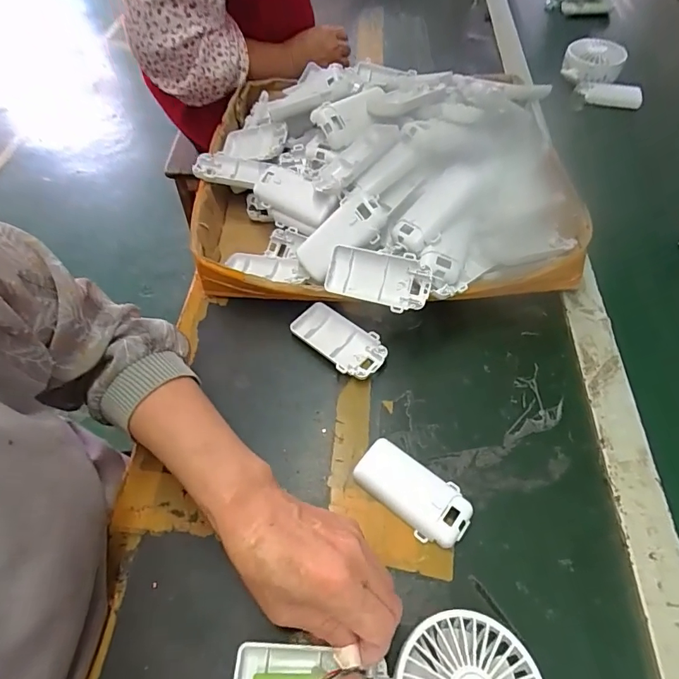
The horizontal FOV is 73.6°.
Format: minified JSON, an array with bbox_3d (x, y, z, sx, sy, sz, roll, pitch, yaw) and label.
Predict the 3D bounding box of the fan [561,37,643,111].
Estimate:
[{"bbox_3d":[0.407,-0.420,0.714,0.105,0.055,0.126,-4,56,-1],"label":"fan"}]

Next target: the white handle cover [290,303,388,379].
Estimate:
[{"bbox_3d":[-0.001,0.002,0.450,0.096,0.016,0.048,38,65,24],"label":"white handle cover"}]

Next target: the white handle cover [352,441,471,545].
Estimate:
[{"bbox_3d":[0.058,0.124,0.367,0.094,0.013,0.048,29,62,20],"label":"white handle cover"}]

